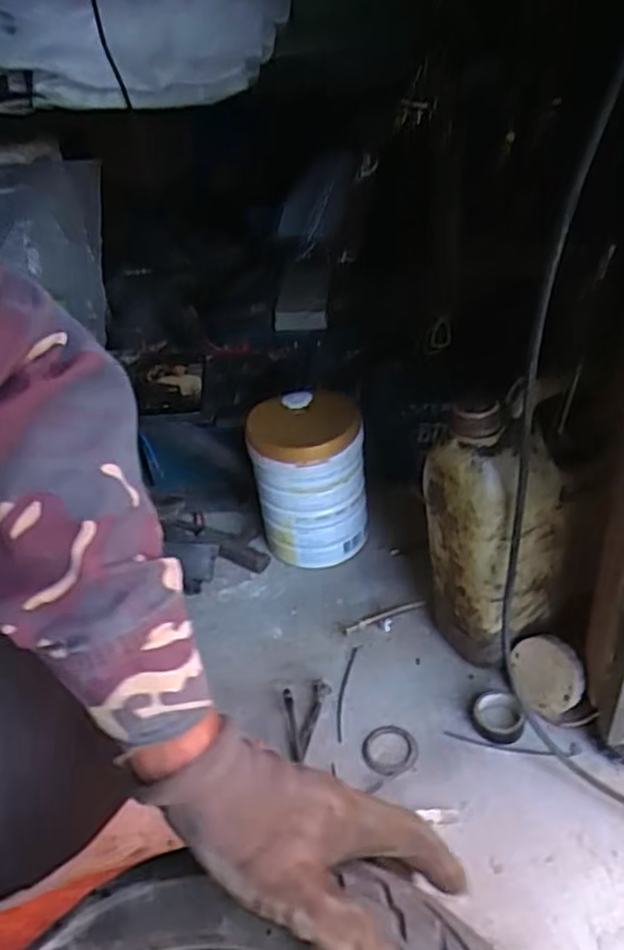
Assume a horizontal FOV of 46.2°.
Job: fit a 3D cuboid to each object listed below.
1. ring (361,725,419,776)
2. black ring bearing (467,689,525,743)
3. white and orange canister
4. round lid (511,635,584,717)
[{"bbox_3d":[0.070,0.247,0.658,0.050,0.006,0.048,-5,38,4],"label":"ring"},{"bbox_3d":[0.167,0.217,0.660,0.047,0.014,0.046,-5,38,4],"label":"black ring bearing"},{"bbox_3d":[-0.003,0.005,0.836,0.118,0.170,0.109,-14,39,-7],"label":"white and orange canister"},{"bbox_3d":[0.211,0.178,0.656,0.060,0.013,0.065,-7,78,39],"label":"round lid"}]

